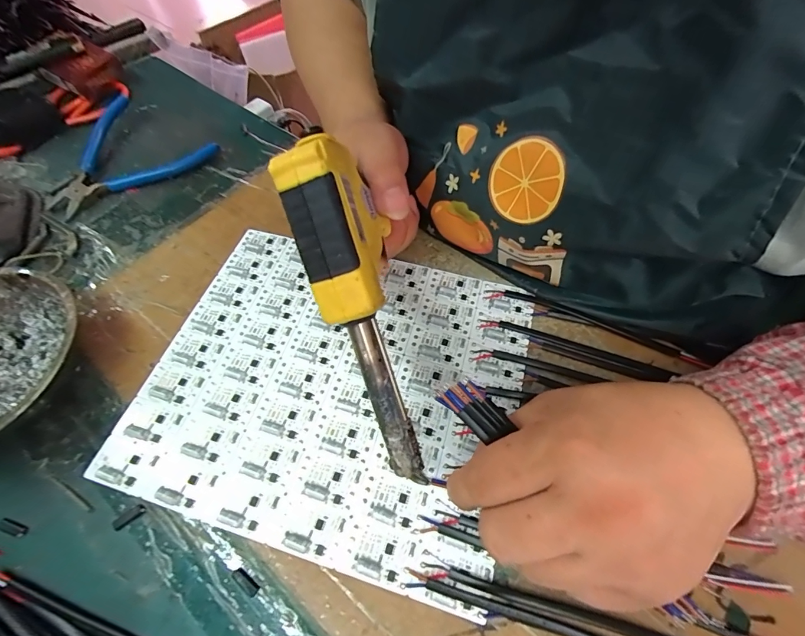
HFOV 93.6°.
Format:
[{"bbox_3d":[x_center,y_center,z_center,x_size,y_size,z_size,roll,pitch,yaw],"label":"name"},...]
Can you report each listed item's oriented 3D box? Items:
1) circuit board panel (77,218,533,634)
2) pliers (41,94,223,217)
[{"bbox_3d":[-0.047,0.037,0.251,0.232,0.008,0.201,13,62,9],"label":"circuit board panel"},{"bbox_3d":[-0.276,-0.151,0.363,0.131,0.014,0.135,31,69,10],"label":"pliers"}]

